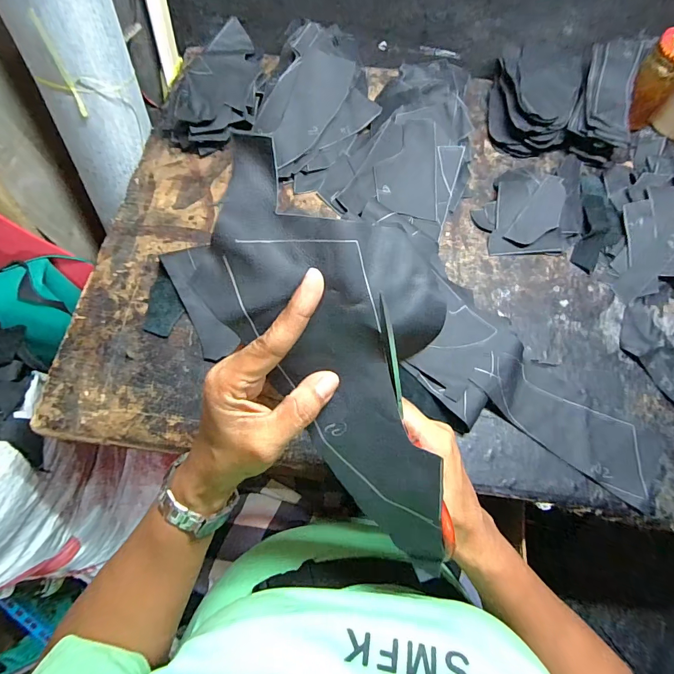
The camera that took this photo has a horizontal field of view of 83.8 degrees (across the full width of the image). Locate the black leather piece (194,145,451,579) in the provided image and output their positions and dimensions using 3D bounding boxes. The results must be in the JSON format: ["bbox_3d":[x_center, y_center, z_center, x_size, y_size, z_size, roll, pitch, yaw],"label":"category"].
[{"bbox_3d":[0.014,0.018,0.220,0.130,0.034,0.258,-23,101,-10],"label":"black leather piece"}]

